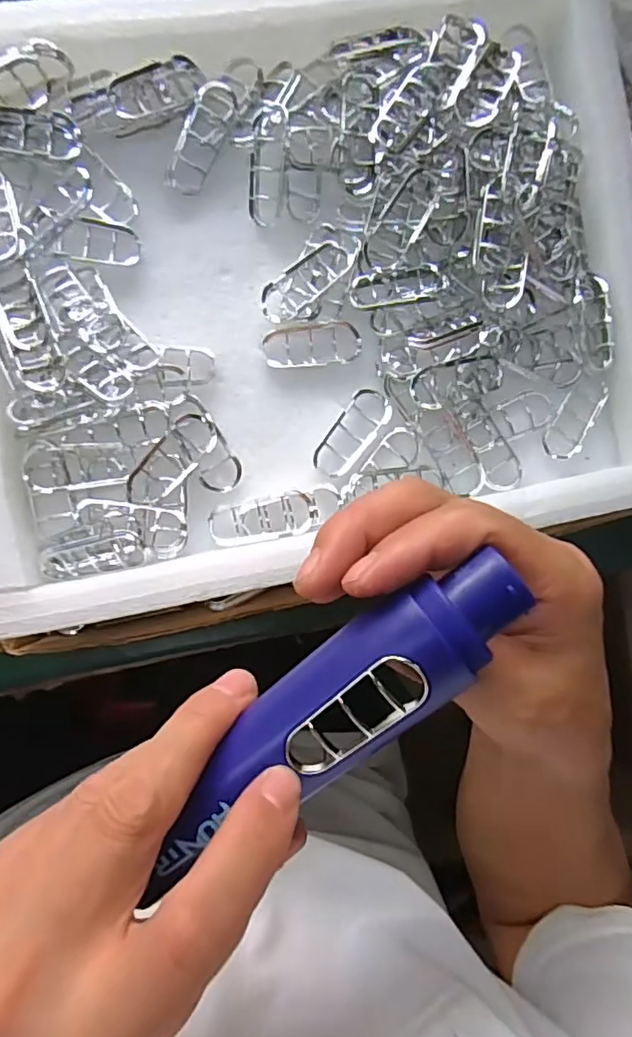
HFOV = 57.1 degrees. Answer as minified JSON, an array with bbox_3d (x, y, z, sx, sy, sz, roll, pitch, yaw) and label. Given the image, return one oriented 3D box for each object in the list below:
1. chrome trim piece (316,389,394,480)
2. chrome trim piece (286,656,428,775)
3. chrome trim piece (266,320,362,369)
[{"bbox_3d":[0.019,-0.044,0.300,0.022,0.007,0.051,35,85,-3],"label":"chrome trim piece"},{"bbox_3d":[0.012,0.061,0.177,0.049,0.004,0.017,-39,92,8],"label":"chrome trim piece"},{"bbox_3d":[-0.002,-0.090,0.300,0.050,0.004,0.022,-8,88,-5],"label":"chrome trim piece"}]

